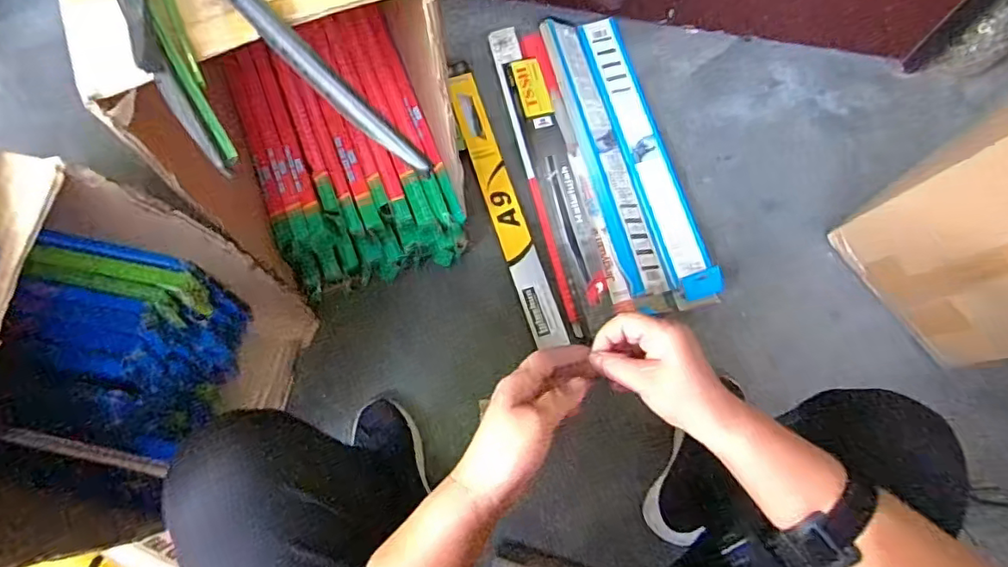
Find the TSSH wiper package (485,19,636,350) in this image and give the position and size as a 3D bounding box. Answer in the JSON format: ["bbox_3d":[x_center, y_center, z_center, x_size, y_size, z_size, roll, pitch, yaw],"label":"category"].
[{"bbox_3d":[0.086,-0.201,0.947,0.104,0.022,0.565,-15,73,-5],"label":"TSSH wiper package"}]

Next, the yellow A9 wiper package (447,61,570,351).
[{"bbox_3d":[-0.007,-0.151,0.956,0.051,0.018,0.533,-17,73,-5],"label":"yellow A9 wiper package"}]

